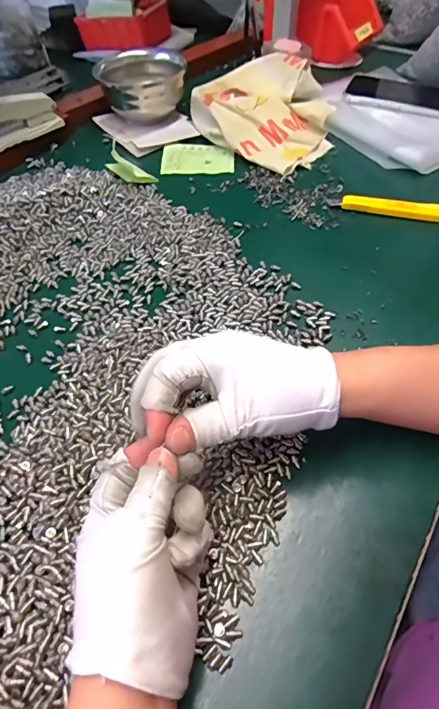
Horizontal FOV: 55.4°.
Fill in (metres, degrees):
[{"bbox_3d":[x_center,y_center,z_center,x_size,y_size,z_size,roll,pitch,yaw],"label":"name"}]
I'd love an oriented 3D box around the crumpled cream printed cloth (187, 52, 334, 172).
[{"bbox_3d":[0.066,-0.339,0.569,0.198,0.056,0.178,36,63,24],"label":"crumpled cream printed cloth"}]

